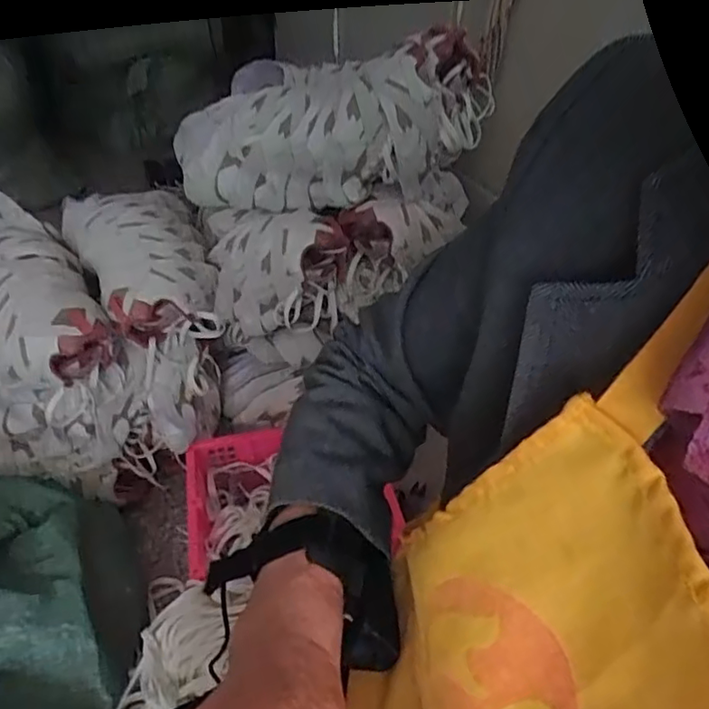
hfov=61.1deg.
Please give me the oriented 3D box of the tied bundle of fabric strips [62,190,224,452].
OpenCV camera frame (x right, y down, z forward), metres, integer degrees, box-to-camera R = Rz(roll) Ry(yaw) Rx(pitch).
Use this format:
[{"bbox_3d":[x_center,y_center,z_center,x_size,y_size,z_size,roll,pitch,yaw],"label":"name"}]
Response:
[{"bbox_3d":[-0.284,-0.044,0.867,0.159,0.350,0.164,-18,42,-24],"label":"tied bundle of fabric strips"}]

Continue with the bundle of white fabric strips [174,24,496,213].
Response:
[{"bbox_3d":[-0.026,-0.269,0.740,0.391,0.155,0.114,-15,37,7],"label":"bundle of white fabric strips"}]

